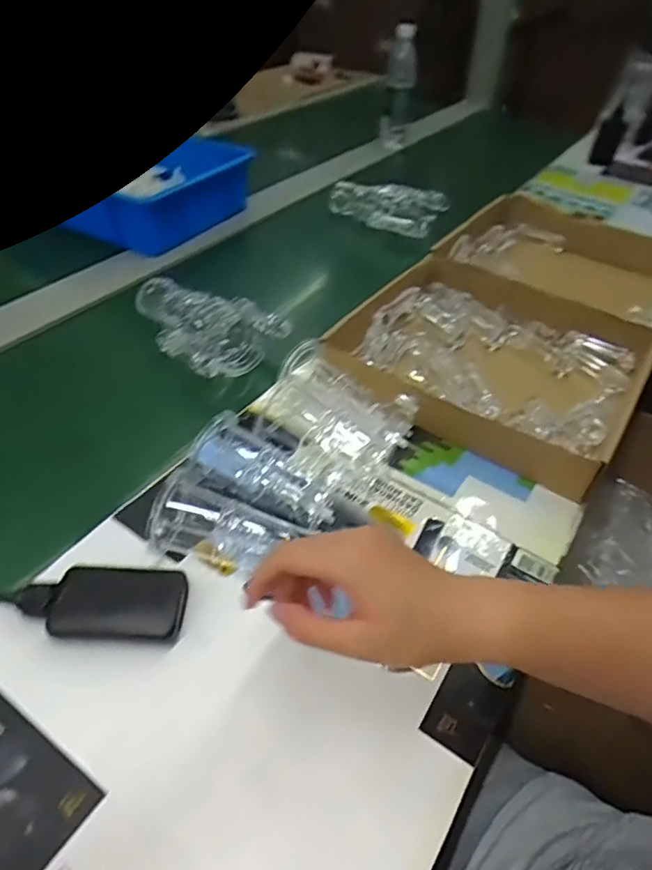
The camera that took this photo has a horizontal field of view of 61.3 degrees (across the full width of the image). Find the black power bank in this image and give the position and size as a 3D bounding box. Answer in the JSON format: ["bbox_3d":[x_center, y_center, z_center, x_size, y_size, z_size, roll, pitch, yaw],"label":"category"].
[{"bbox_3d":[-0.150,0.125,0.404,0.091,0.019,0.053,2,43,-2],"label":"black power bank"}]

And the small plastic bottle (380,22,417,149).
[{"bbox_3d":[0.165,-0.768,1.237,0.066,0.232,0.077,5,43,1],"label":"small plastic bottle"}]

